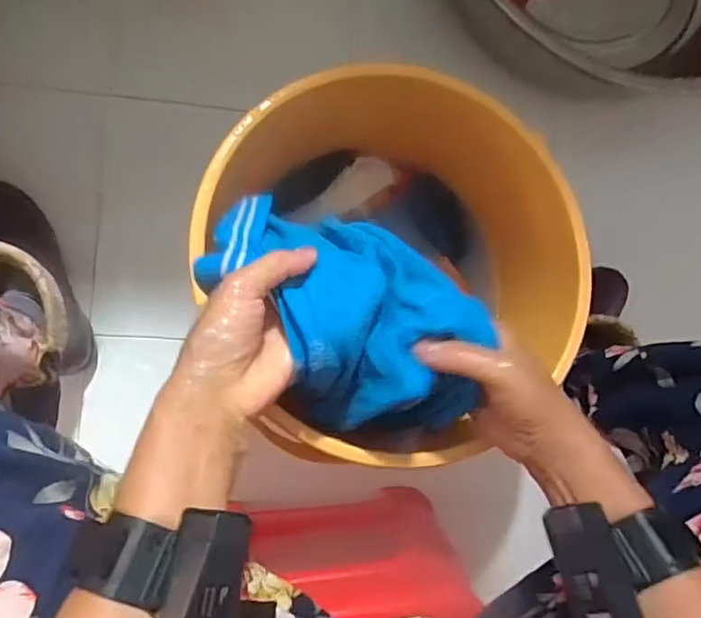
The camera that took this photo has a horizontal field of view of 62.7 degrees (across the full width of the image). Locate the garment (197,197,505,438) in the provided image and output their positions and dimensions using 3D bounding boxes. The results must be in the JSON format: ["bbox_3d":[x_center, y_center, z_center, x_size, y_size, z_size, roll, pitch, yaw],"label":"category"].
[{"bbox_3d":[-0.004,0.007,0.384,0.206,0.066,0.118,40,81,-1],"label":"garment"}]

